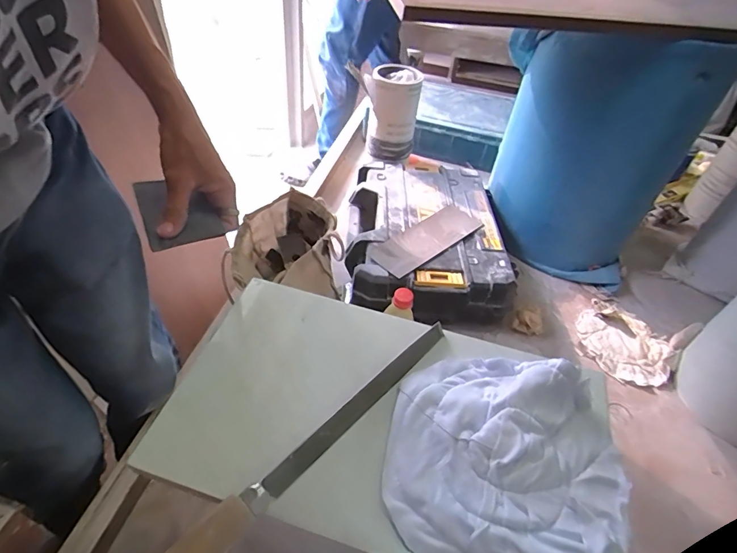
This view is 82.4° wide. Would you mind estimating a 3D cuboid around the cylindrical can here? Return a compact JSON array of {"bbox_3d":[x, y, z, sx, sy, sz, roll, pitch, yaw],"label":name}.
[{"bbox_3d":[0.058,-0.396,1.031,0.119,0.191,0.113,9,44,3],"label":"cylindrical can"}]

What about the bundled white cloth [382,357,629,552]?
[{"bbox_3d":[0.099,0.129,0.307,0.168,0.032,0.167,21,46,15],"label":"bundled white cloth"}]

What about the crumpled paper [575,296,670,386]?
[{"bbox_3d":[0.526,0.134,0.871,0.167,0.041,0.204,-13,47,-19],"label":"crumpled paper"}]

